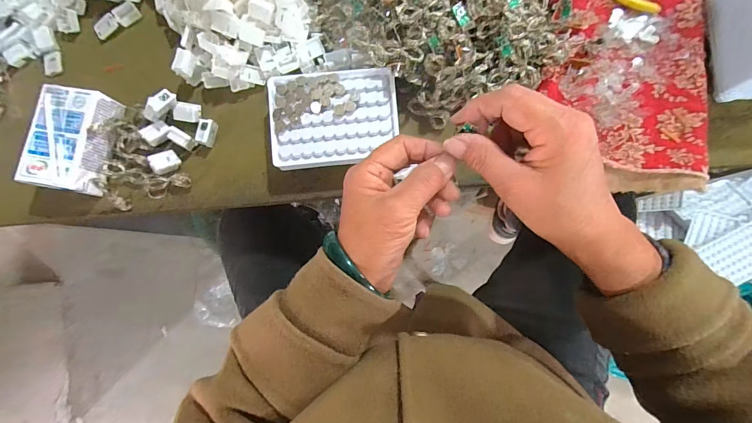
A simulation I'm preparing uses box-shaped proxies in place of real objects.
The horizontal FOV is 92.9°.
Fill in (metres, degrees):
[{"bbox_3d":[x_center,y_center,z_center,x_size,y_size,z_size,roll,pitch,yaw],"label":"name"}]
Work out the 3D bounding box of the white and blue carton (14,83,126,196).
[{"bbox_3d":[-0.321,-0.075,0.379,0.068,0.035,0.105,10,84,4],"label":"white and blue carton"}]

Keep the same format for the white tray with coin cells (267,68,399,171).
[{"bbox_3d":[-0.043,-0.096,0.364,0.127,0.016,0.095,-4,83,3],"label":"white tray with coin cells"}]

